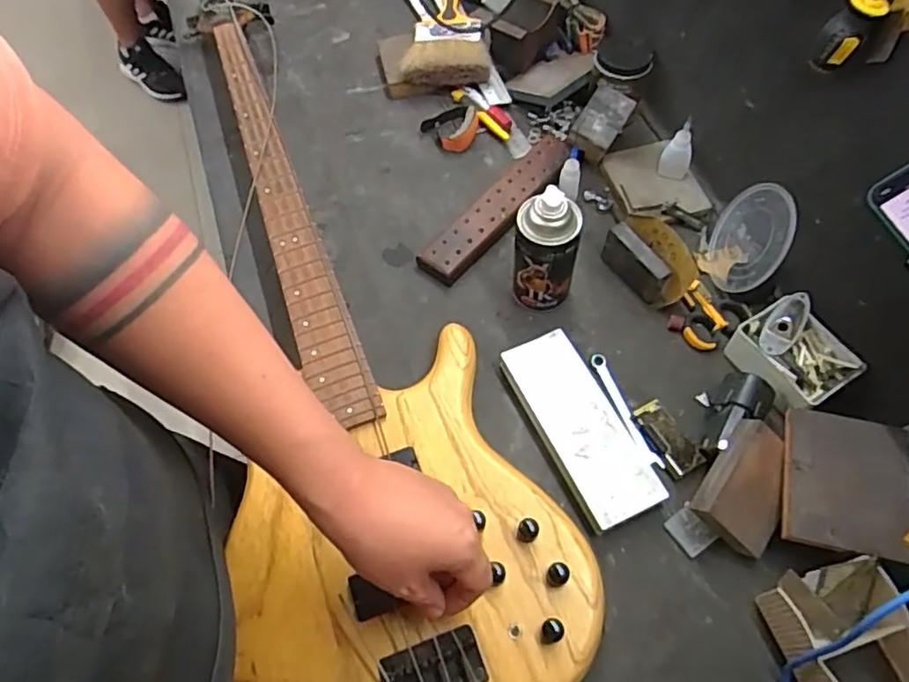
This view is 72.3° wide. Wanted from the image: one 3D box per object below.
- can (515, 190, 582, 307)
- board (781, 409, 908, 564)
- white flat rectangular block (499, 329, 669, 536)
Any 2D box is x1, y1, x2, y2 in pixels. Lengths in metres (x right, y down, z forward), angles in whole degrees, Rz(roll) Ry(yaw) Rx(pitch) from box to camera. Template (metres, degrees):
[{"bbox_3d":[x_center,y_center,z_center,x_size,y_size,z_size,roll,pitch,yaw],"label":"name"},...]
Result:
[{"bbox_3d":[0.093,-0.093,0.639,0.065,0.152,0.057,0,61,3],"label":"can"},{"bbox_3d":[0.338,0.122,0.534,0.100,0.010,0.118,12,62,9],"label":"board"},{"bbox_3d":[0.121,0.083,0.615,0.079,0.023,0.197,-24,63,-10],"label":"white flat rectangular block"}]

